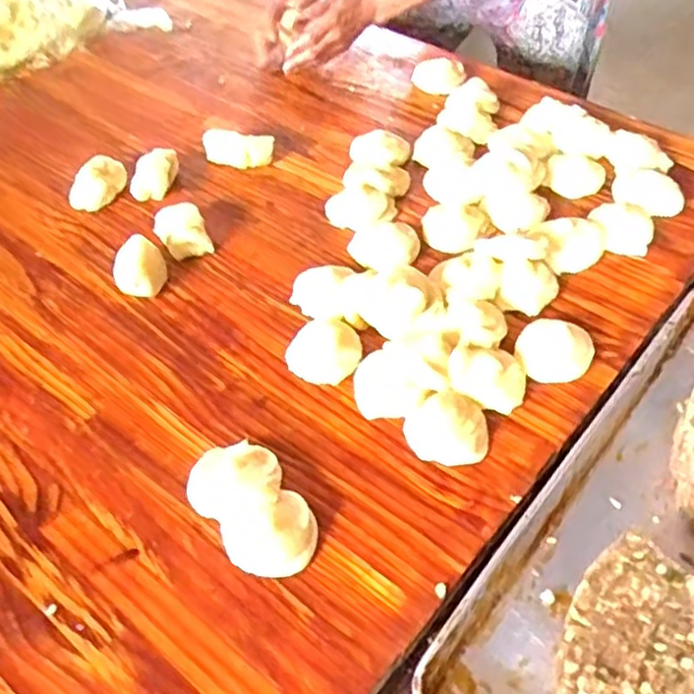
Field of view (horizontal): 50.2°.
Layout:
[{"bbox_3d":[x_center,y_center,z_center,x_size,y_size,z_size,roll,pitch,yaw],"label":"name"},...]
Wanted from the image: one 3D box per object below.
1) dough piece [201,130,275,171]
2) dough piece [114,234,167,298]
[{"bbox_3d":[-0.158,-0.283,1.059,0.101,0.037,0.044,12,49,12],"label":"dough piece"},{"bbox_3d":[-0.247,-0.095,0.882,0.054,0.051,0.056,0,48,1],"label":"dough piece"}]

